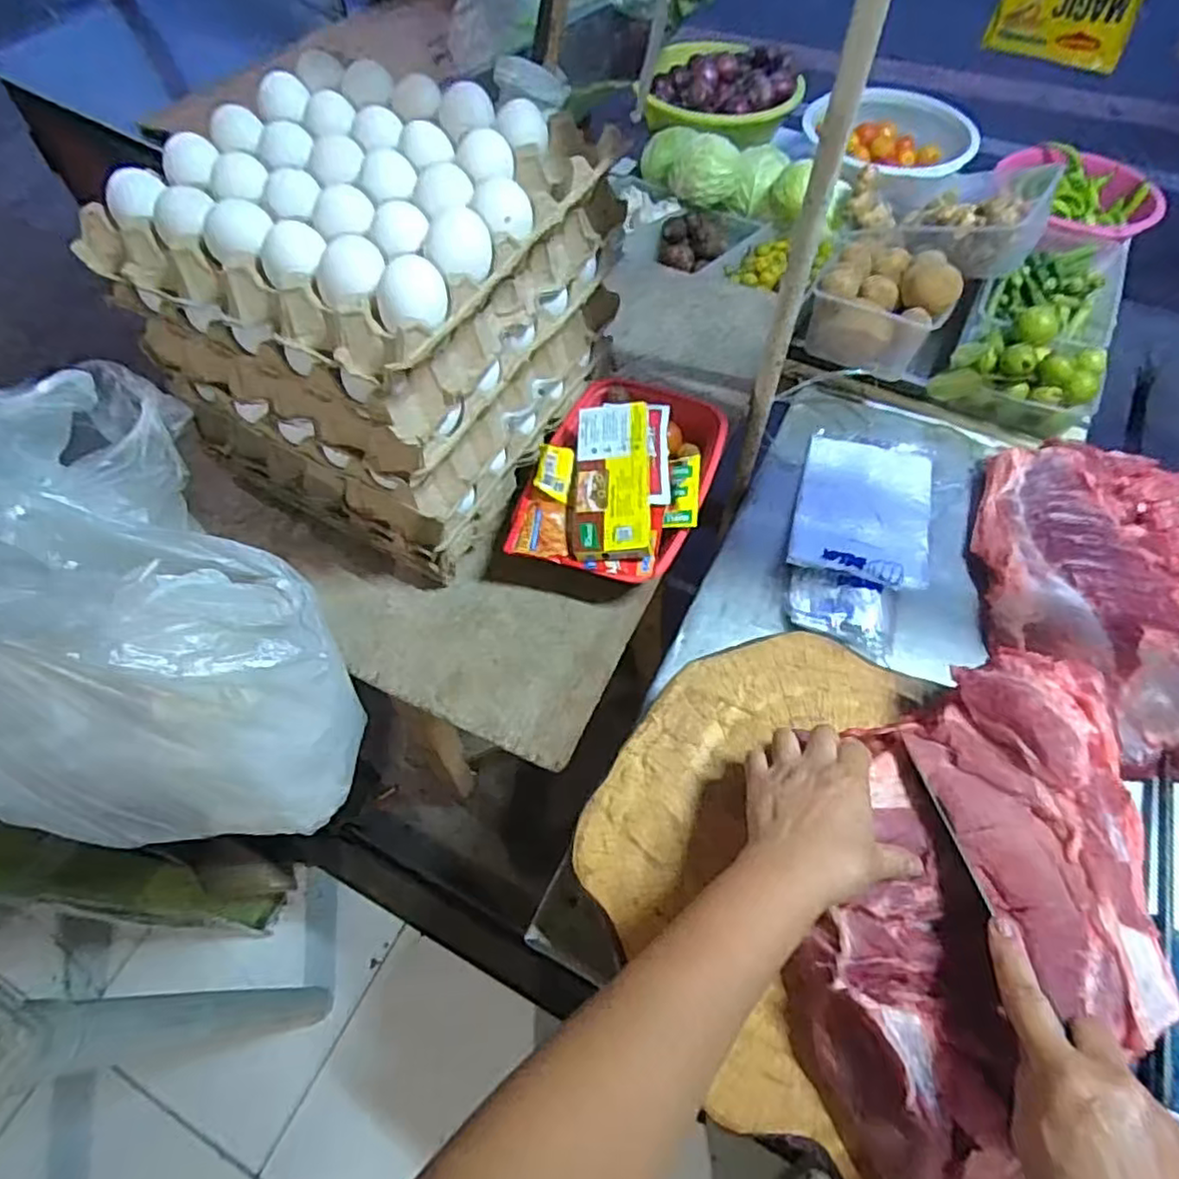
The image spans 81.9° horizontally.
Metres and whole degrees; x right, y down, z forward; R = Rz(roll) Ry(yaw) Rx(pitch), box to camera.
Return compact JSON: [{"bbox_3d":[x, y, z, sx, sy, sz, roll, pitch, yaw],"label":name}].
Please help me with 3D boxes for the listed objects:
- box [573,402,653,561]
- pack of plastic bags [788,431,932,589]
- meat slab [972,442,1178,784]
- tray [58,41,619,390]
[{"bbox_3d":[0.020,-0.094,0.575,0.062,0.021,0.147,0,61,1],"label":"box"},{"bbox_3d":[0.321,-0.103,0.794,0.143,0.013,0.236,10,53,17],"label":"pack of plastic bags"},{"bbox_3d":[0.574,0.009,0.719,0.297,0.055,0.355,15,63,9],"label":"meat slab"},{"bbox_3d":[-0.166,-0.279,0.496,0.279,0.070,0.260,26,65,15],"label":"tray"}]

